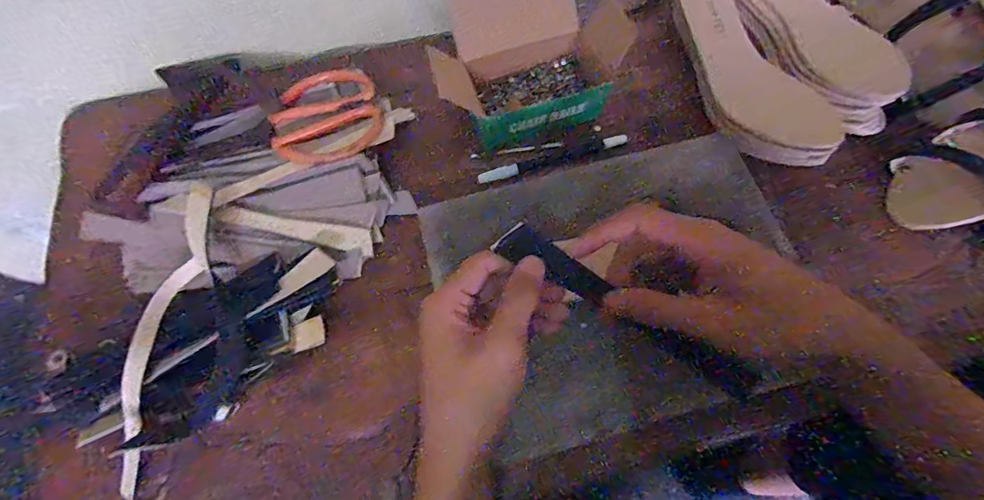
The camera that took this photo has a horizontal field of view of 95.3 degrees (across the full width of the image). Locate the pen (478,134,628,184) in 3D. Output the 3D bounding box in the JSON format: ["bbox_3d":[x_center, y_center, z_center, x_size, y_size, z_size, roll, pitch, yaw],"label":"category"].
[{"bbox_3d":[0.059,-0.086,0.421,0.147,0.010,0.012,-18,70,-6],"label":"pen"}]

